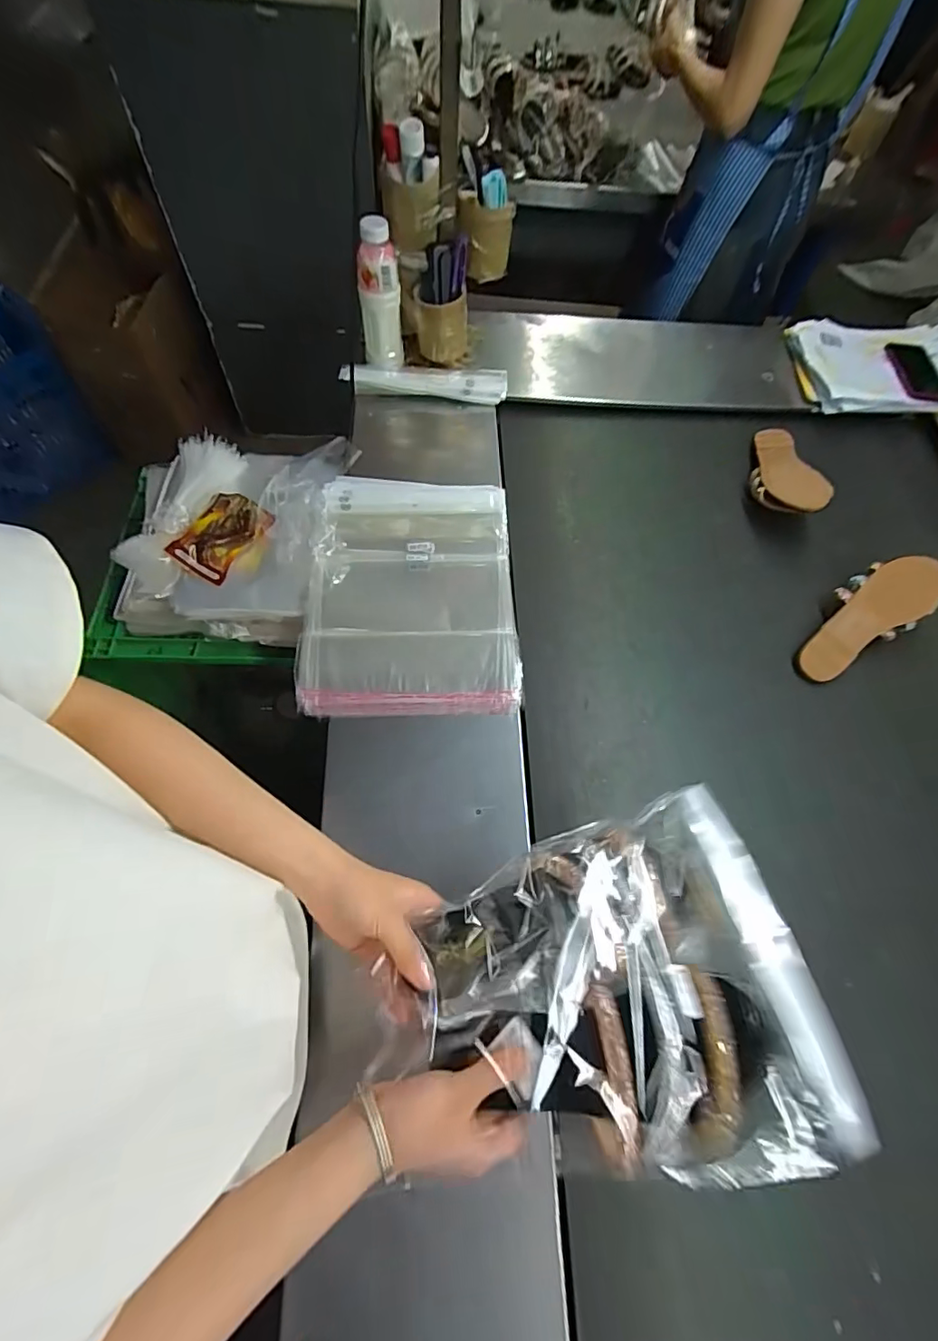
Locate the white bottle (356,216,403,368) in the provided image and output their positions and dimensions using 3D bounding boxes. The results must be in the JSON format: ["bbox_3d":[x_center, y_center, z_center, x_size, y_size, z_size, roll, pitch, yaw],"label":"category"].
[{"bbox_3d":[-0.138,-0.575,0.807,0.061,0.182,0.053,-8,66,-8],"label":"white bottle"}]

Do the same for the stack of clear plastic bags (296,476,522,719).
[{"bbox_3d":[-0.081,-0.116,0.720,0.275,0.025,0.366,-2,65,-3],"label":"stack of clear plastic bags"}]

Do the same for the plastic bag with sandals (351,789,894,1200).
[{"bbox_3d":[0.102,0.230,0.369,0.305,0.088,0.232,-10,65,-7],"label":"plastic bag with sandals"}]

